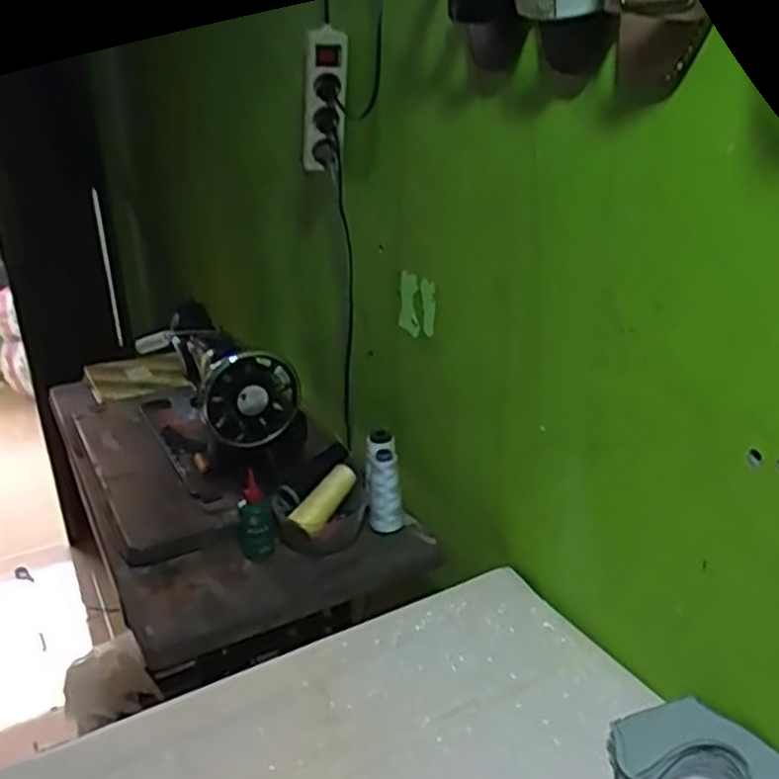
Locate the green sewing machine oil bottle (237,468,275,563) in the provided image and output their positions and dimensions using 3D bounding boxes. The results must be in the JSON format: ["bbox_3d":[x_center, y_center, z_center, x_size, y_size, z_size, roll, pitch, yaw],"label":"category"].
[{"bbox_3d":[-0.178,0.163,1.010,0.047,0.122,0.048,-9,24,-13],"label":"green sewing machine oil bottle"}]

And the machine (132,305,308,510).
[{"bbox_3d":[-0.287,-0.009,1.231,0.173,0.204,0.403,-14,26,-27],"label":"machine"}]

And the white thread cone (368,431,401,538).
[{"bbox_3d":[-0.007,0.131,1.035,0.047,0.125,0.051,-2,23,3],"label":"white thread cone"}]

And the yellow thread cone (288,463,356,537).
[{"bbox_3d":[-0.085,0.143,1.027,0.035,0.039,0.111,17,54,38],"label":"yellow thread cone"}]

